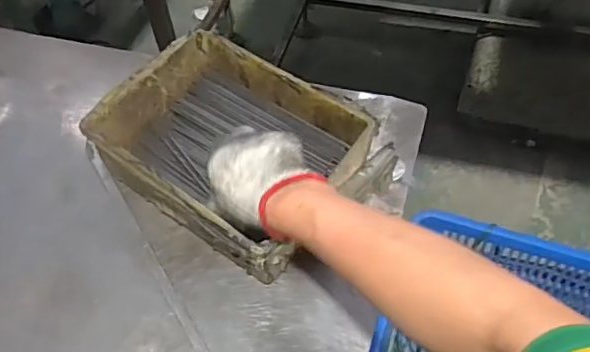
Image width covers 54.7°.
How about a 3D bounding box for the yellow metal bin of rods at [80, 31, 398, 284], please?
[{"bbox_3d":[-0.055,-0.021,0.563,0.259,0.074,0.177,32,62,24],"label":"yellow metal bin of rods"}]

